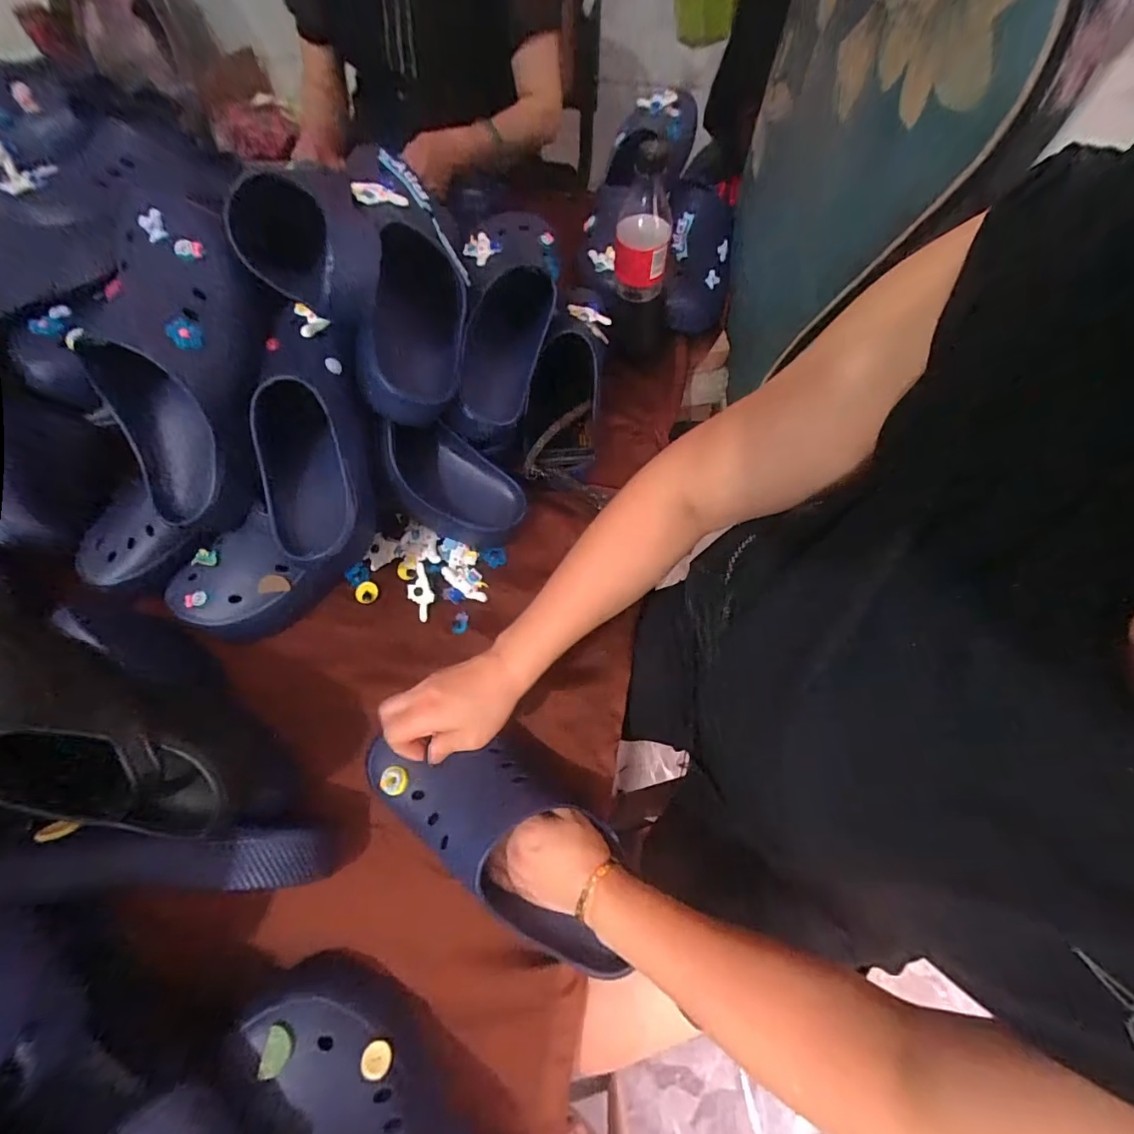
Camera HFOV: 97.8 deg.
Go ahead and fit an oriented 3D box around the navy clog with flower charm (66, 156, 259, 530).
[{"bbox_3d":[-0.351,-0.195,0.440,0.123,0.088,0.316,1,98,3],"label":"navy clog with flower charm"}]

